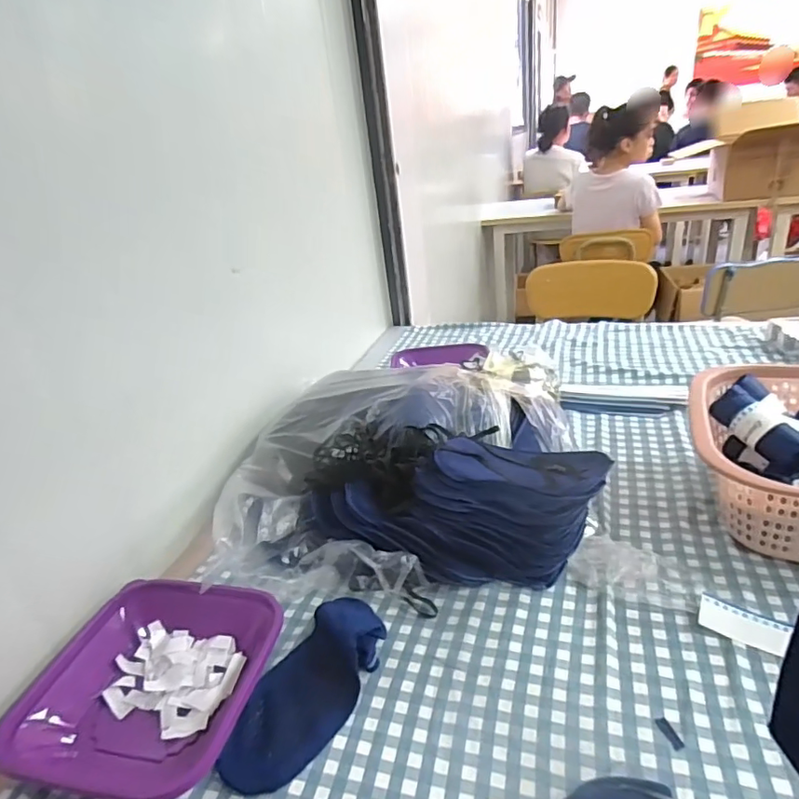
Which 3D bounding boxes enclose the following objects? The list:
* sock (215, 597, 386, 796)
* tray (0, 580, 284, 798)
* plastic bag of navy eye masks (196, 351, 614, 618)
[{"bbox_3d":[-0.080,0.232,0.444,0.084,0.044,0.160,12,32,35],"label":"sock"},{"bbox_3d":[-0.211,0.241,0.468,0.195,0.039,0.183,0,27,16],"label":"tray"},{"bbox_3d":[0.015,0.075,0.643,0.380,0.118,0.333,-4,26,7],"label":"plastic bag of navy eye masks"}]

